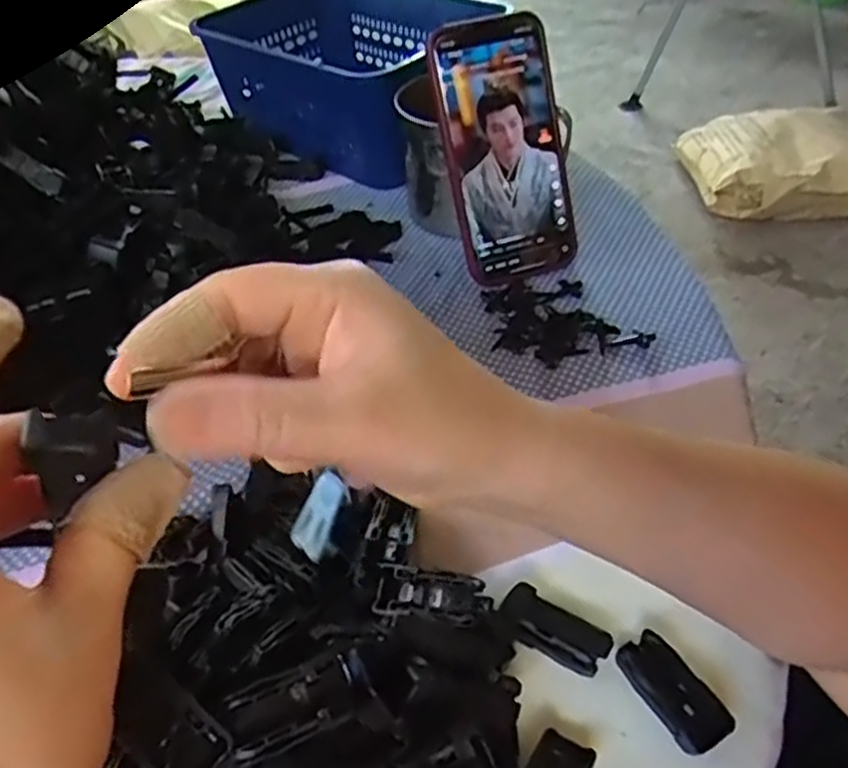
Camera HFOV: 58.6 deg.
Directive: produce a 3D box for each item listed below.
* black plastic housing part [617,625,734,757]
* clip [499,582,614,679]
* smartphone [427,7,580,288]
[{"bbox_3d":[0.097,0.120,0.296,0.022,0.010,0.046,-27,48,-20],"label":"black plastic housing part"},{"bbox_3d":[0.055,0.103,0.315,0.045,0.014,0.020,22,51,25],"label":"clip"},{"bbox_3d":[0.053,-0.149,0.485,0.077,0.161,0.015,-15,15,-9],"label":"smartphone"}]

